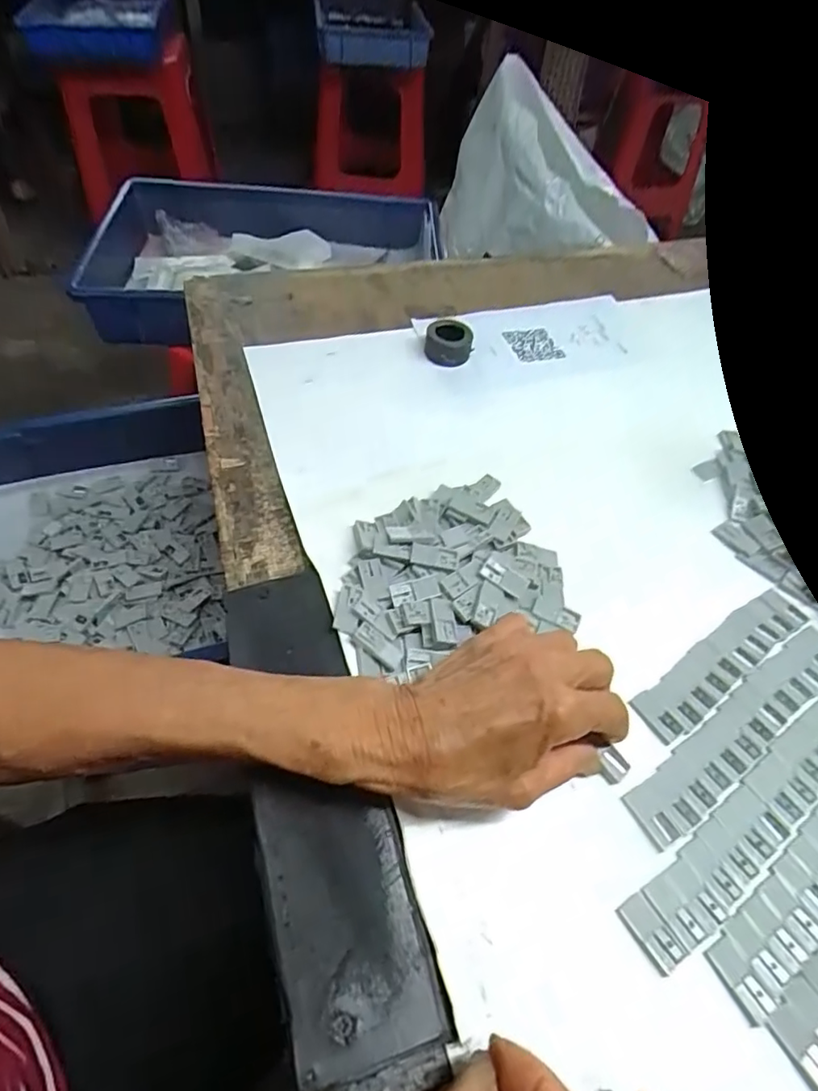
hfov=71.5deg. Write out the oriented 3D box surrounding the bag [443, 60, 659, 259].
[{"bbox_3d":[0.199,-0.543,0.846,0.324,0.242,0.108,25,55,13],"label":"bag"}]

